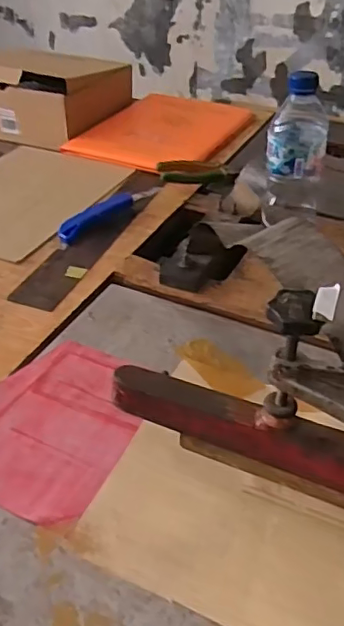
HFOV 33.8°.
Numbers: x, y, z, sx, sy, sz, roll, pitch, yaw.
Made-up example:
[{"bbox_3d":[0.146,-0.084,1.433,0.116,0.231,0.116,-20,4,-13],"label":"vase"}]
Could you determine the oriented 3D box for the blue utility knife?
[{"bbox_3d":[-0.092,-0.151,0.819,0.038,0.015,0.210,25,43,28],"label":"blue utility knife"}]

